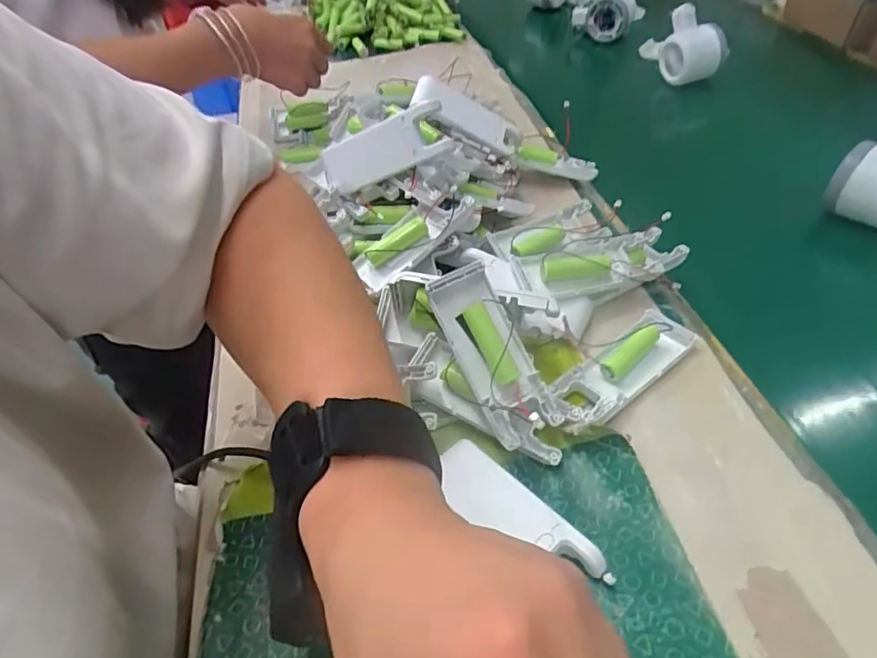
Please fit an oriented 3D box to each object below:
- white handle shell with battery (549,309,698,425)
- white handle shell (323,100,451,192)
[{"bbox_3d":[0.113,0.025,0.350,0.118,0.026,0.036,-34,51,-24],"label":"white handle shell with battery"},{"bbox_3d":[-0.041,-0.135,0.424,0.102,0.038,0.018,-13,19,30],"label":"white handle shell"}]

